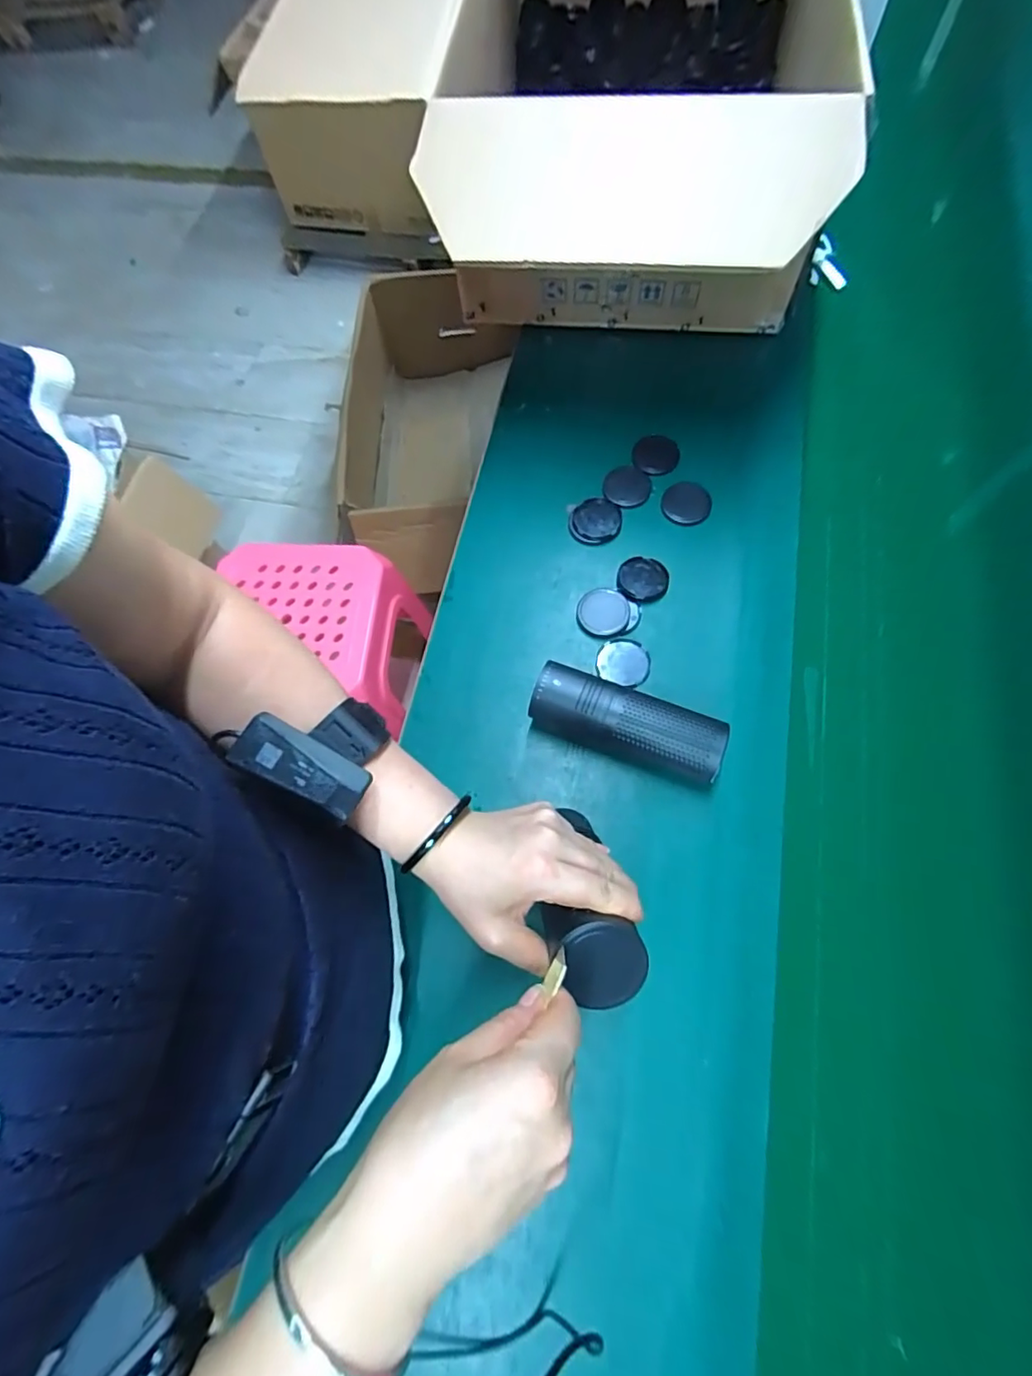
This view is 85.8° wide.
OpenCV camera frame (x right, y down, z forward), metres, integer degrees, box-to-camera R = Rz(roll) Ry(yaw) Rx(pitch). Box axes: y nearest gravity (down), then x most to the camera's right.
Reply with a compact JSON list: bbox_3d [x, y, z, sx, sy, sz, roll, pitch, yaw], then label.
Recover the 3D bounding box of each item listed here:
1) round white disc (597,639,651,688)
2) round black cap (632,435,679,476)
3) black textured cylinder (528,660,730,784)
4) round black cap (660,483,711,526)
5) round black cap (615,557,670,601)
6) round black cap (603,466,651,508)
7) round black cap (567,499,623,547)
[{"bbox_3d":[0.104,-0.026,0.534,0.050,0.004,0.047,-1,70,3],"label":"round white disc"},{"bbox_3d":[0.156,-0.260,0.619,0.051,0.005,0.059,11,70,7],"label":"round black cap"},{"bbox_3d":[0.096,0.033,0.491,0.162,0.053,0.052,19,72,10],"label":"black textured cylinder"},{"bbox_3d":[0.181,-0.194,0.590,0.049,0.005,0.054,36,75,15],"label":"round black cap"},{"bbox_3d":[0.129,-0.111,0.564,0.049,0.004,0.047,-1,70,3],"label":"round black cap"},{"bbox_3d":[0.121,-0.220,0.605,0.050,0.004,0.055,-1,70,3],"label":"round black cap"},{"bbox_3d":[0.084,-0.177,0.591,0.054,0.006,0.054,-1,70,3],"label":"round black cap"}]

